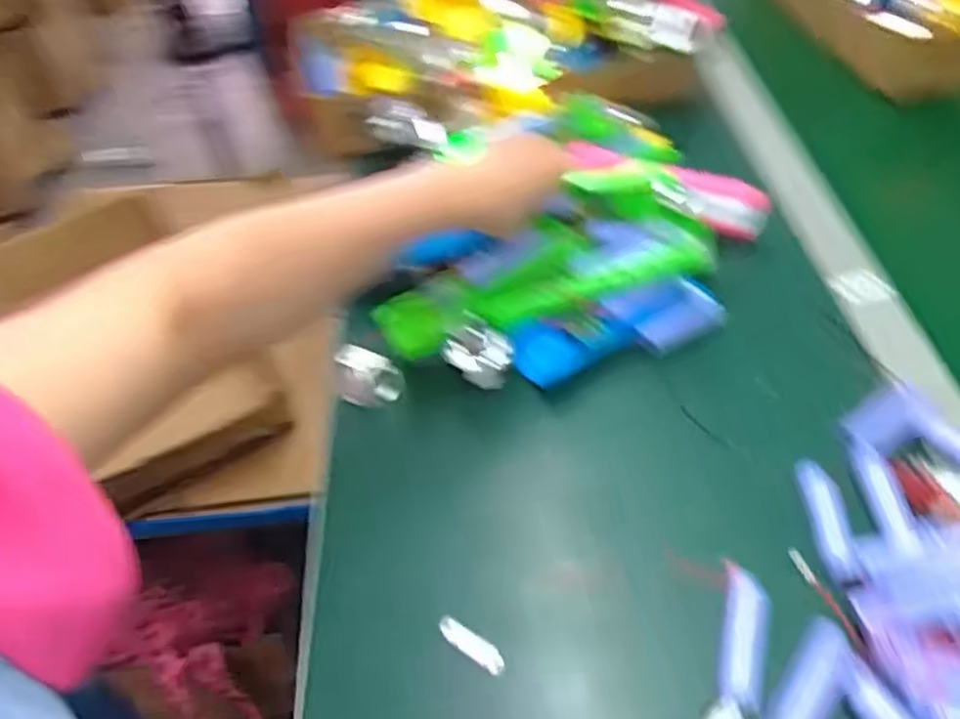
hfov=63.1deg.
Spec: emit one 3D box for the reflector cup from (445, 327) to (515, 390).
[{"bbox_3d":[0.000,-0.003,0.572,0.047,0.030,0.034,3,46,9],"label":"reflector cup"}]

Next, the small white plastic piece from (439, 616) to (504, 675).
[{"bbox_3d":[-0.005,0.160,0.440,0.045,0.009,0.012,27,54,28],"label":"small white plastic piece"}]

